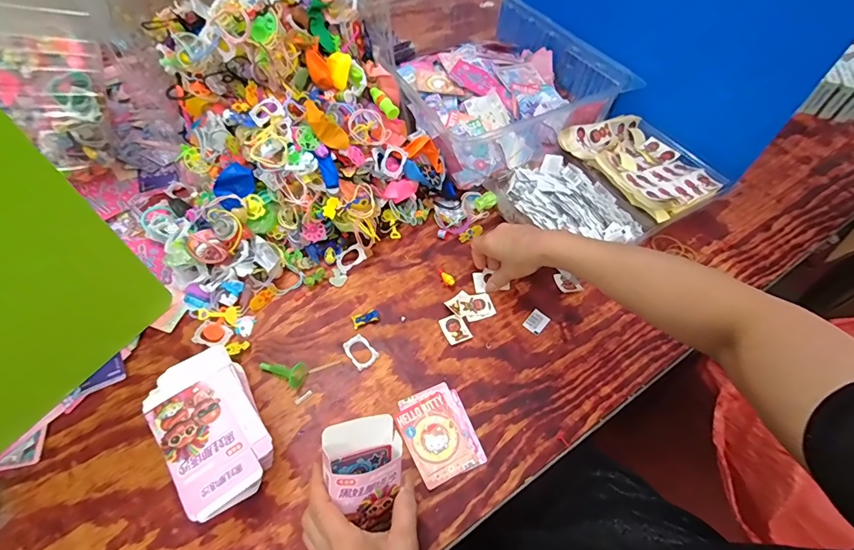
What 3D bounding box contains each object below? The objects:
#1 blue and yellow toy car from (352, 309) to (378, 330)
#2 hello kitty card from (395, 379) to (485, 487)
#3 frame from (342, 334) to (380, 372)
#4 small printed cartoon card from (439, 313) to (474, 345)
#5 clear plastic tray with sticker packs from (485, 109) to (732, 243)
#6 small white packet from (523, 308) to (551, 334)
[{"bbox_3d":[-0.080,0.056,0.548,0.034,0.007,0.020,-19,59,-13],"label":"blue and yellow toy car"},{"bbox_3d":[0.013,0.176,0.475,0.077,0.005,0.099,-20,59,-14],"label":"hello kitty card"},{"bbox_3d":[-0.083,0.095,0.523,0.030,0.004,0.044,-38,65,-23],"label":"frame"},{"bbox_3d":[0.036,0.068,0.543,0.031,0.004,0.039,-20,59,-14],"label":"small printed cartoon card"},{"bbox_3d":[0.265,-0.138,0.642,0.315,0.073,0.215,-25,60,-17],"label":"clear plastic tray with sticker packs"},{"bbox_3d":[0.144,0.062,0.555,0.025,0.004,0.033,36,63,20],"label":"small white packet"}]

